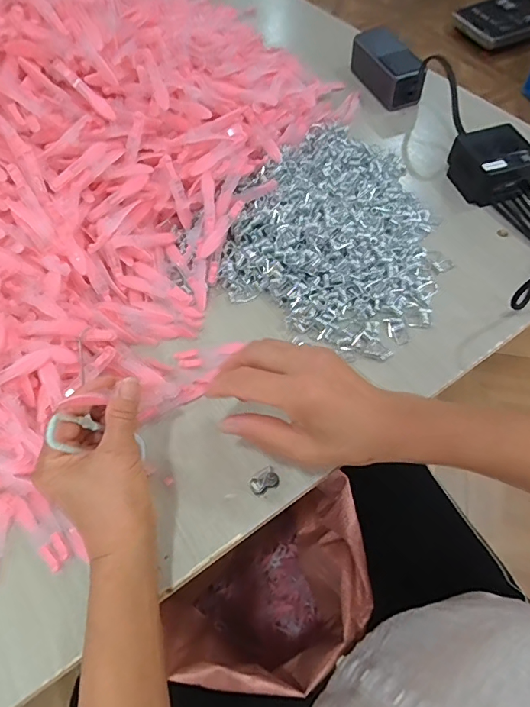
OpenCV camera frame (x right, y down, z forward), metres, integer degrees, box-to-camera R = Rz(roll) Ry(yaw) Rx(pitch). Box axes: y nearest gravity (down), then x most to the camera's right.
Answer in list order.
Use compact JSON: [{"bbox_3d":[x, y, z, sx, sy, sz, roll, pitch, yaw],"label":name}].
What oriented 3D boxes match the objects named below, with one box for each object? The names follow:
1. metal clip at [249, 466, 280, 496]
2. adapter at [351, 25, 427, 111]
[{"bbox_3d":[-0.001,0.107,0.370,0.024,0.016,0.014,-29,64,-12],"label":"metal clip"},{"bbox_3d":[0.176,-0.417,0.635,0.051,0.055,0.131,-20,63,-7],"label":"adapter"}]

